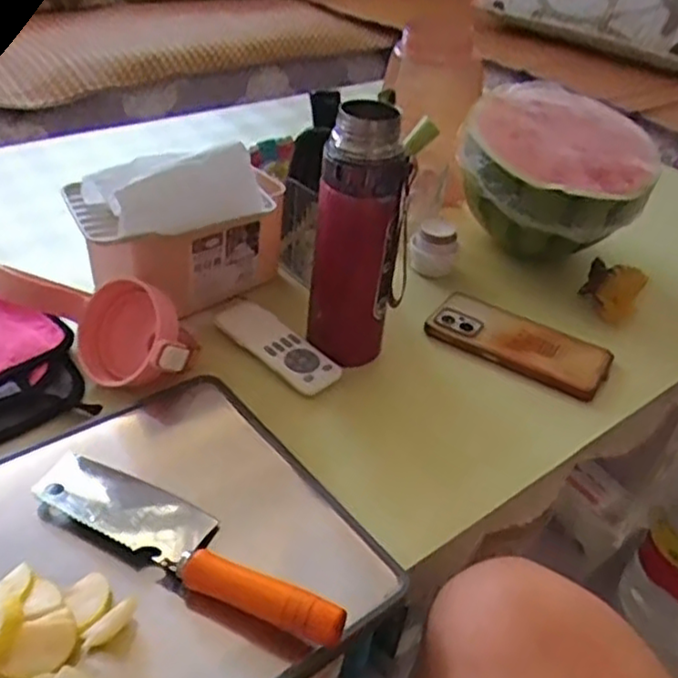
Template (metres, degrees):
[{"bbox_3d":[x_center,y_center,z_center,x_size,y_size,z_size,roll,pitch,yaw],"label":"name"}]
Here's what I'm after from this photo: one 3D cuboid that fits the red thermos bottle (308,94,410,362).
[{"bbox_3d":[0.016,-0.076,0.563,0.058,0.213,0.057,-24,47,-35],"label":"red thermos bottle"}]

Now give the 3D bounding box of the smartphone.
[{"bbox_3d":[0.168,0.002,0.654,0.165,0.018,0.081,28,42,25],"label":"smartphone"}]

